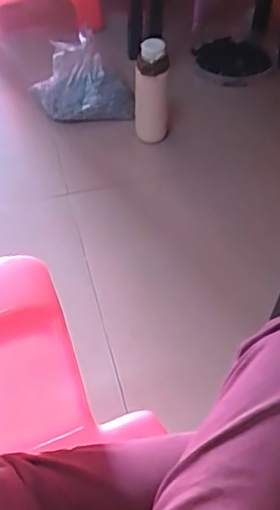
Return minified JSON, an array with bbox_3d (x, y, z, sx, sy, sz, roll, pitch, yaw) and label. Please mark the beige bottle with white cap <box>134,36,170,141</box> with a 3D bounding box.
[{"bbox_3d":[0.025,-0.335,1.166,0.061,0.201,0.061,17,54,13],"label":"beige bottle with white cap"}]

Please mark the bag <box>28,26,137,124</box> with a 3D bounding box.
[{"bbox_3d":[-0.130,-0.393,1.248,0.213,0.148,0.141,-8,52,-6],"label":"bag"}]

